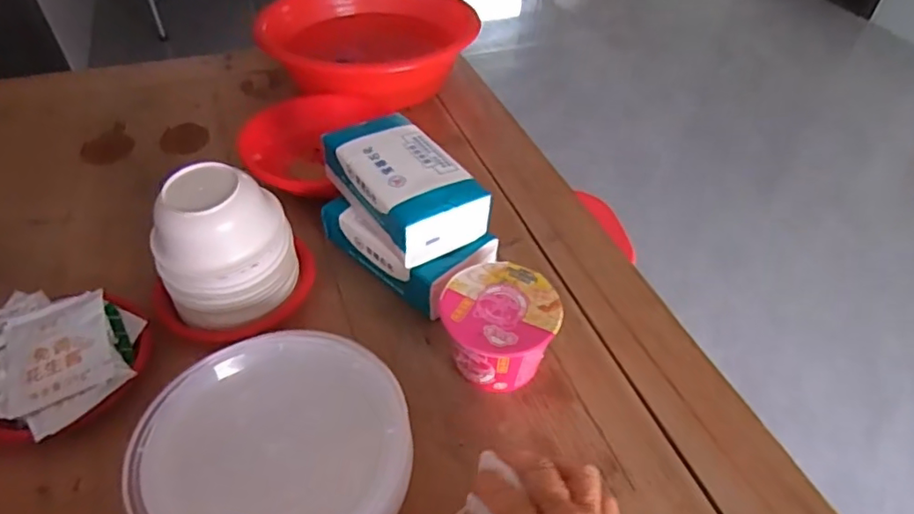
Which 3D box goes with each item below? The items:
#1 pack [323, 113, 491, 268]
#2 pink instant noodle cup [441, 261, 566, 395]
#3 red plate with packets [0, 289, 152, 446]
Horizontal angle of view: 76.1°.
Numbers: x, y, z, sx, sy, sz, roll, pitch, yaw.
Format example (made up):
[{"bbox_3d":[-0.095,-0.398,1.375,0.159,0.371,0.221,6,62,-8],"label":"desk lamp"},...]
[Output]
[{"bbox_3d":[-0.054,-0.070,0.552,0.094,0.054,0.162,-28,53,-25],"label":"pack"},{"bbox_3d":[0.035,0.060,0.500,0.093,0.063,0.091,1,47,-1],"label":"pink instant noodle cup"},{"bbox_3d":[-0.337,0.079,0.484,0.150,0.035,0.138,1,47,-1],"label":"red plate with packets"}]

